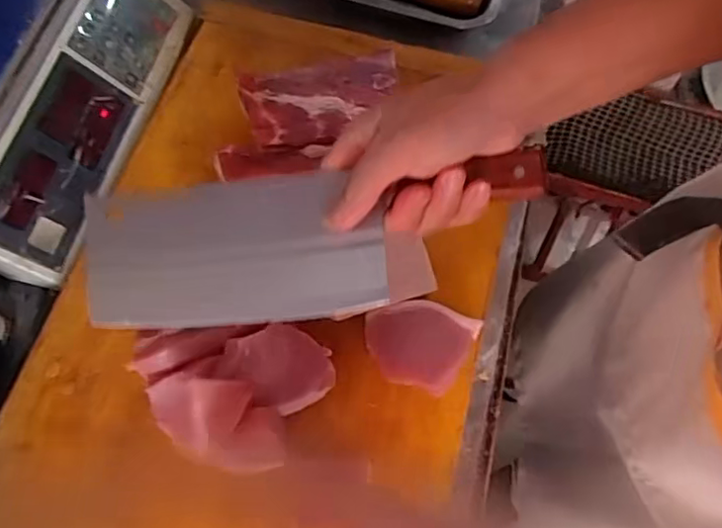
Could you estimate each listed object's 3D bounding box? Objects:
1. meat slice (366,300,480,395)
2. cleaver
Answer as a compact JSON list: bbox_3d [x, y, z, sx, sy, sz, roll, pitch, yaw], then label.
[{"bbox_3d":[0.044,0.061,0.471,0.082,0.010,0.070,23,68,7],"label":"meat slice"},{"bbox_3d":[-0.030,-0.015,0.396,0.297,0.025,0.095,-8,84,4],"label":"cleaver"}]

